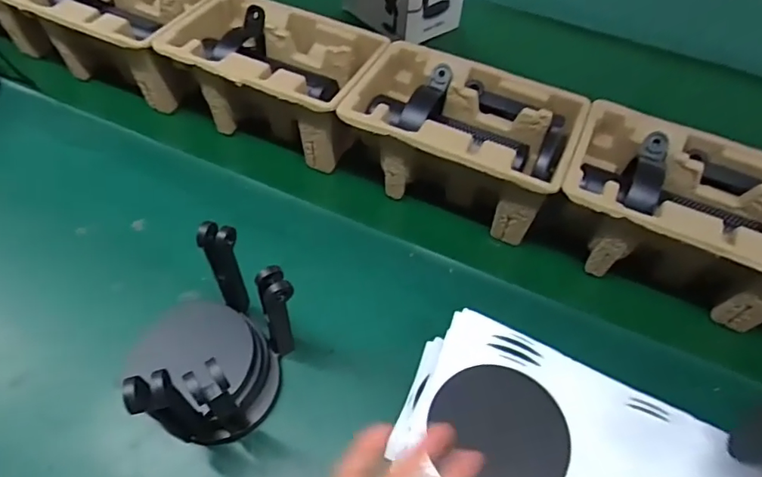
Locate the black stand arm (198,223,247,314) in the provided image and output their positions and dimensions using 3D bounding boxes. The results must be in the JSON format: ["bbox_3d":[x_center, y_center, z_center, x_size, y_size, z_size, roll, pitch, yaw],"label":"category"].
[{"bbox_3d":[-0.128,0.025,0.429,0.027,0.094,0.025,-2,54,-7],"label":"black stand arm"}]

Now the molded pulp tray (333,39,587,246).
[{"bbox_3d":[0.083,-0.107,0.561,0.226,0.097,0.147,23,55,12],"label":"molded pulp tray"}]

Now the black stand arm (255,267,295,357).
[{"bbox_3d":[-0.084,0.066,0.429,0.024,0.117,0.027,-13,56,-15],"label":"black stand arm"}]

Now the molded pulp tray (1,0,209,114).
[{"bbox_3d":[-0.330,-0.267,0.659,0.221,0.104,0.149,21,54,10],"label":"molded pulp tray"}]

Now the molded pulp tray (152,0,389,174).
[{"bbox_3d":[-0.120,-0.187,0.612,0.225,0.105,0.139,23,55,12],"label":"molded pulp tray"}]

